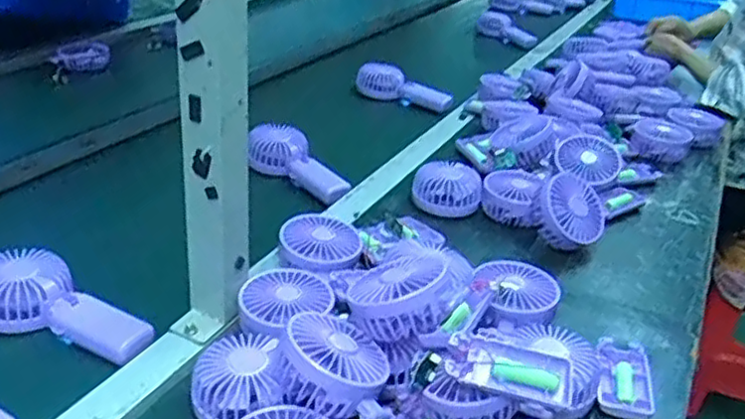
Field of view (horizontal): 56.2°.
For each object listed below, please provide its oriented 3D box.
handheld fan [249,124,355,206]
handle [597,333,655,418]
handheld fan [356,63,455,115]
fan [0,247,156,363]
[{"bbox_3d":[-0.101,-0.060,0.955,0.178,0.039,0.078,38,40,27],"label":"handheld fan"},{"bbox_3d":[0.223,0.146,0.621,0.045,0.018,0.099,10,28,12],"label":"handle"},{"bbox_3d":[0.056,-0.222,1.260,0.183,0.052,0.051,22,33,28],"label":"handheld fan"},{"bbox_3d":[-0.286,0.089,0.628,0.176,0.048,0.075,17,30,23],"label":"fan"}]

